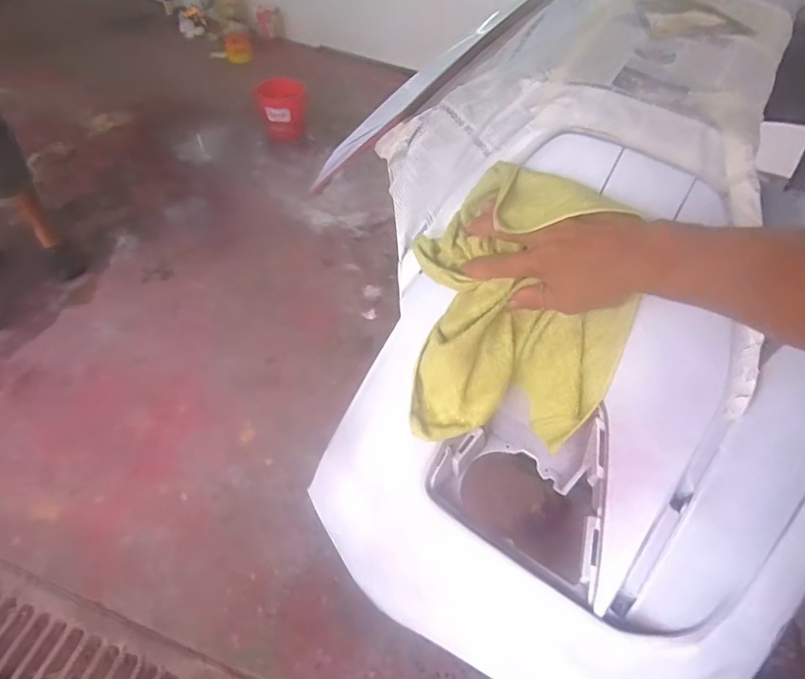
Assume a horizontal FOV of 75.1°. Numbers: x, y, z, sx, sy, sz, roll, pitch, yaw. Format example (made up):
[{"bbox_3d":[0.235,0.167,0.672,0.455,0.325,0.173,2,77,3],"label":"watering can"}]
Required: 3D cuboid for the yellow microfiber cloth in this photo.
[{"bbox_3d":[0.113,-0.030,0.507,0.197,0.263,0.049,6,3,11],"label":"yellow microfiber cloth"}]

